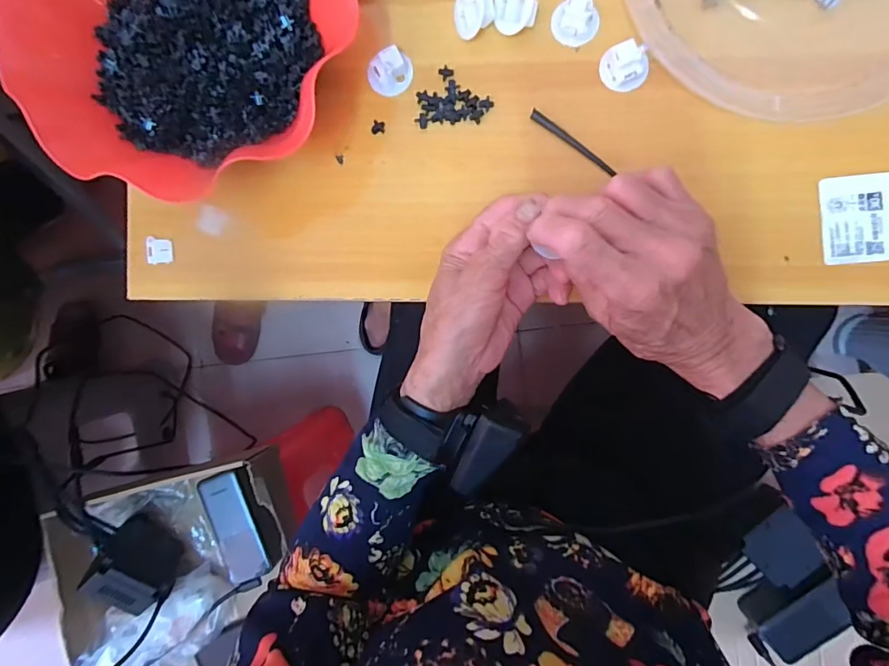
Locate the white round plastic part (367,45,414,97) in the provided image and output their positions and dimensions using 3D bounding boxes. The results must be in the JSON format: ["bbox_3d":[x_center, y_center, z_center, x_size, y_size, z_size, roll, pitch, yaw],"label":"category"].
[{"bbox_3d":[-0.038,-0.184,0.327,0.032,0.014,0.025,-19,90,4],"label":"white round plastic part"}]

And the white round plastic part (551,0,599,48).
[{"bbox_3d":[0.090,-0.215,0.318,0.031,0.016,0.026,23,93,3],"label":"white round plastic part"}]

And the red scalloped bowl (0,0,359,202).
[{"bbox_3d":[-0.173,-0.209,0.319,0.229,0.073,0.201,-38,89,4],"label":"red scalloped bowl"}]

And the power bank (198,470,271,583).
[{"bbox_3d":[-0.247,0.227,0.542,0.060,0.017,0.124,-19,90,4],"label":"power bank"}]

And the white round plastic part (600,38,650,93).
[{"bbox_3d":[0.124,-0.184,0.318,0.032,0.016,0.025,33,94,2],"label":"white round plastic part"}]

